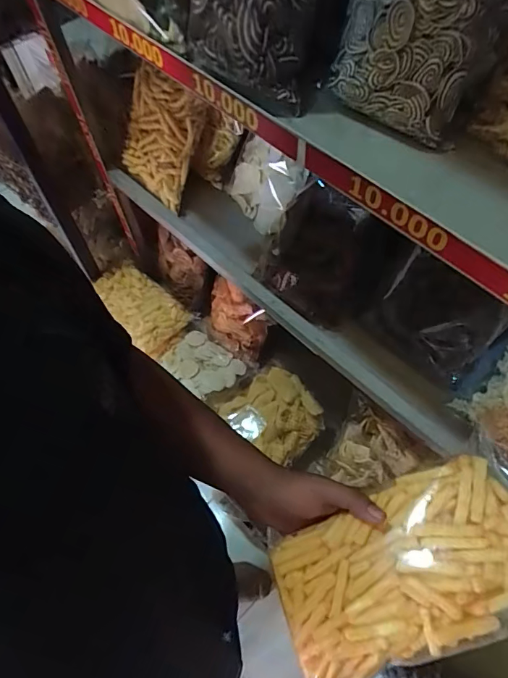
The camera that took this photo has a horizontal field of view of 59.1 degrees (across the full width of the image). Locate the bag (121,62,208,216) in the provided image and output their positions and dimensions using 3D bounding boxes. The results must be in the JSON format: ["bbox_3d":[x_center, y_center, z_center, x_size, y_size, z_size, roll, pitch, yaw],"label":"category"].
[{"bbox_3d":[-0.157,-0.333,0.745,0.129,0.192,0.053,28,34,19],"label":"bag"}]

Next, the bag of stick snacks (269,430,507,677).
[{"bbox_3d":[0.139,0.199,0.386,0.248,0.029,0.134,-28,64,7],"label":"bag of stick snacks"}]

